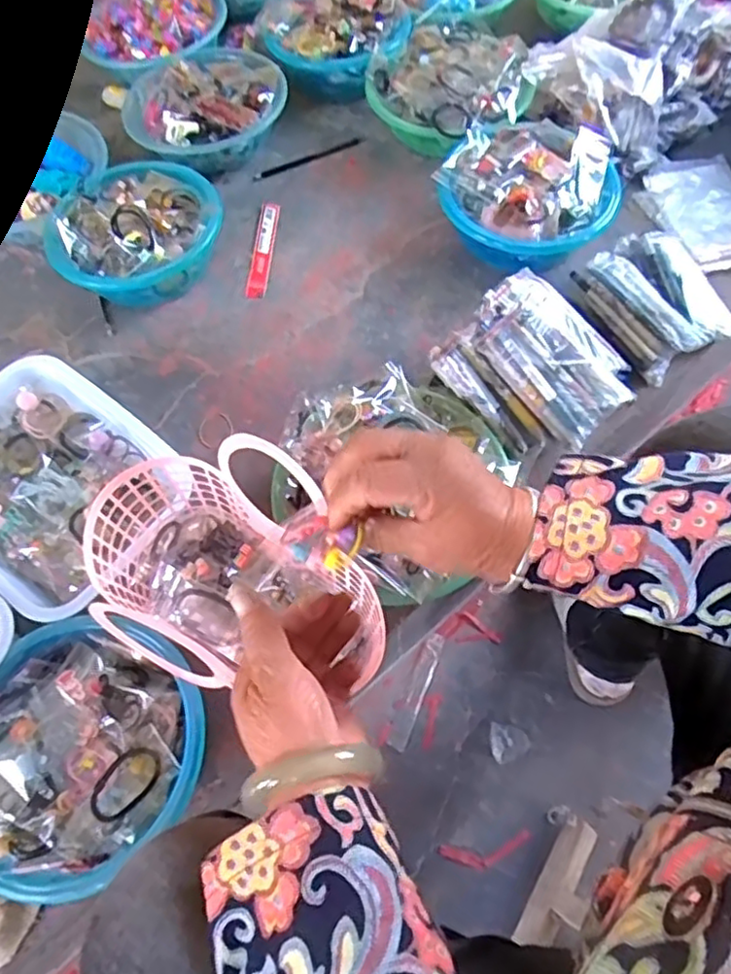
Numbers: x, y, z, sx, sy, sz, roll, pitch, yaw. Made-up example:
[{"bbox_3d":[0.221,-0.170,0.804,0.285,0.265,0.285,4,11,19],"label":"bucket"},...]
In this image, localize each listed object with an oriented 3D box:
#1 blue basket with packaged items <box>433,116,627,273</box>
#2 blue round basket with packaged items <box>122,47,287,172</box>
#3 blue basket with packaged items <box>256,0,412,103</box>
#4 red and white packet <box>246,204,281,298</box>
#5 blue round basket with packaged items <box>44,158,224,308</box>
[{"bbox_3d":[0.209,-0.377,0.843,0.222,0.089,0.218,28,68,14],"label":"blue basket with packaged items"},{"bbox_3d":[-0.239,-0.569,0.957,0.229,0.074,0.216,0,64,1],"label":"blue round basket with packaged items"},{"bbox_3d":[-0.058,-0.703,1.007,0.231,0.099,0.189,30,69,14],"label":"blue basket with packaged items"},{"bbox_3d":[-0.143,-0.333,0.885,0.029,0.008,0.181,2,64,2],"label":"red and white packet"},{"bbox_3d":[-0.297,-0.334,0.842,0.188,0.094,0.218,18,66,9],"label":"blue round basket with packaged items"}]

